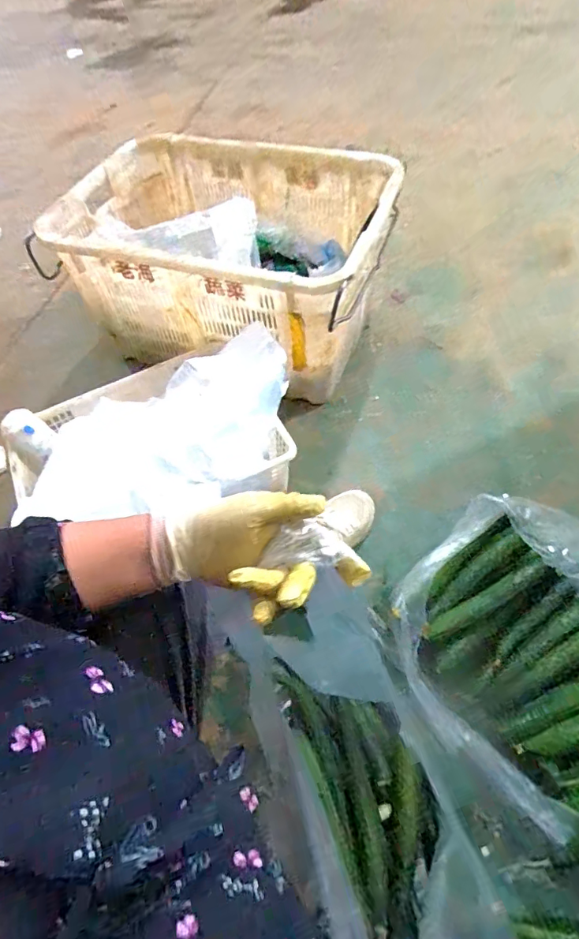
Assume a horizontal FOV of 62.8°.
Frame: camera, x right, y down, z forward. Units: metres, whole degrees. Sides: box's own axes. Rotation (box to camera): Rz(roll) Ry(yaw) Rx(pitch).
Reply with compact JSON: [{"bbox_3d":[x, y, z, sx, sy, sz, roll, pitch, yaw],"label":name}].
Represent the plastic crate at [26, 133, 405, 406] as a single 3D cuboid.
[{"bbox_3d":[-0.136,-0.473,1.064,0.674,0.293,0.460,14,60,13],"label":"plastic crate"}]

